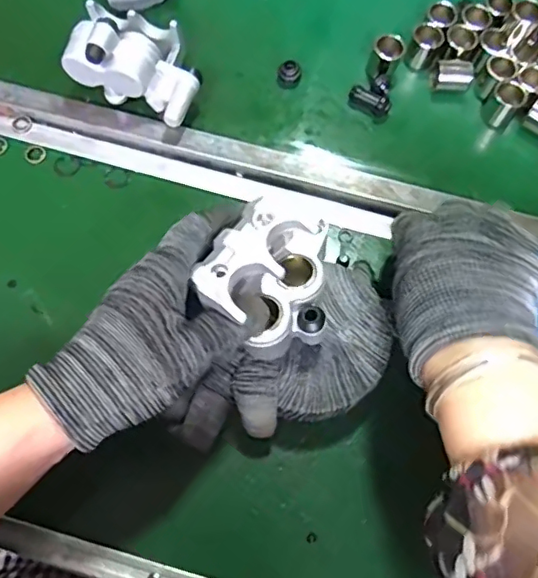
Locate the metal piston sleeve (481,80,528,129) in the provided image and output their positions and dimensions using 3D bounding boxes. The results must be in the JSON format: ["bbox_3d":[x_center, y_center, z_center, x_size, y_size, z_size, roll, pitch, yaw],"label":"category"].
[{"bbox_3d":[0.185,-0.144,0.443,0.025,0.035,0.021,33,73,12],"label":"metal piston sleeve"}]

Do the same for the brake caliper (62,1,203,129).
[{"bbox_3d":[-0.094,-0.169,0.413,0.092,0.069,0.073,23,72,9],"label":"brake caliper"}]

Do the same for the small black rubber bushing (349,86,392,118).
[{"bbox_3d":[0.080,-0.148,0.441,0.033,0.016,0.014,34,74,13],"label":"small black rubber bushing"}]

